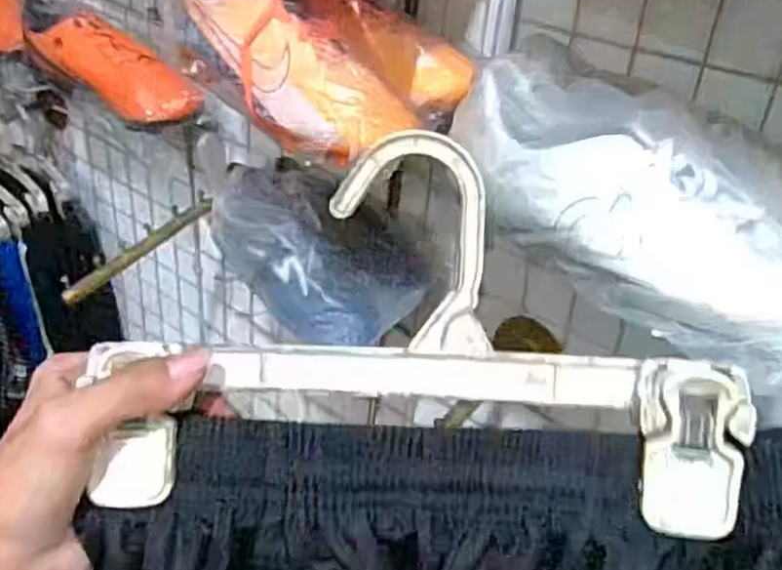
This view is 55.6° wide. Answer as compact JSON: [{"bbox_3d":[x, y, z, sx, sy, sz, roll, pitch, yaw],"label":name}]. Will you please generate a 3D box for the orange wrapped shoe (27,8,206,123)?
[{"bbox_3d":[-0.310,-0.238,0.819,0.210,0.069,0.060,30,40,12],"label":"orange wrapped shoe"}]

